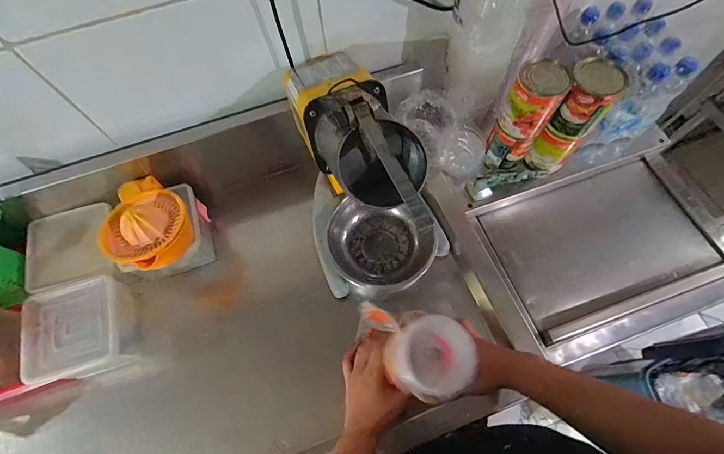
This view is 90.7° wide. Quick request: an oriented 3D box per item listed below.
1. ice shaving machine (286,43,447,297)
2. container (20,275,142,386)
[{"bbox_3d":[-0.005,-0.078,0.606,0.224,0.374,0.340,-25,68,-8],"label":"ice shaving machine"},{"bbox_3d":[-0.467,0.175,0.603,0.144,0.096,0.147,-17,67,-5],"label":"container"}]

